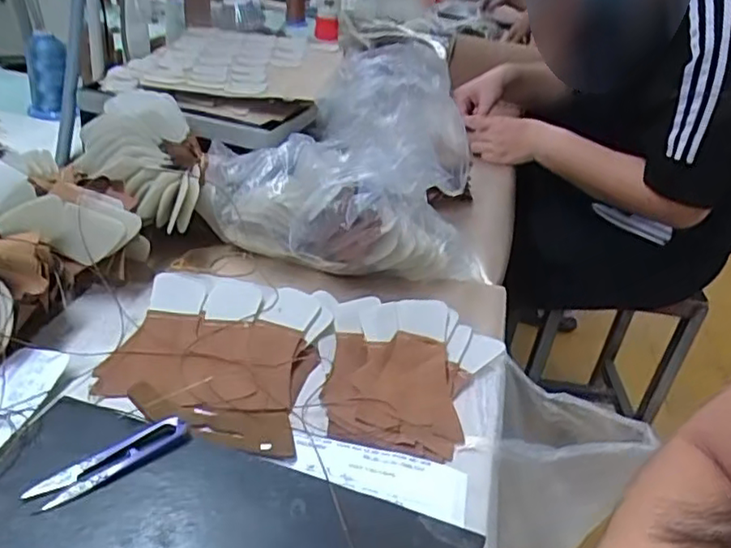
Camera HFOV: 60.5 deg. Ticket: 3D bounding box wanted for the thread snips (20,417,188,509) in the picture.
[{"bbox_3d":[-0.160,0.118,0.397,0.096,0.013,0.024,-20,41,-39],"label":"thread snips"}]

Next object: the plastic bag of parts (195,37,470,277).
[{"bbox_3d":[-0.013,-0.130,0.697,0.289,0.183,0.258,10,32,4],"label":"plastic bag of parts"}]

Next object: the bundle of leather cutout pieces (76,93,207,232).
[{"bbox_3d":[-0.239,-0.123,0.669,0.124,0.091,0.183,-3,33,-18],"label":"bundle of leather cutout pieces"}]

